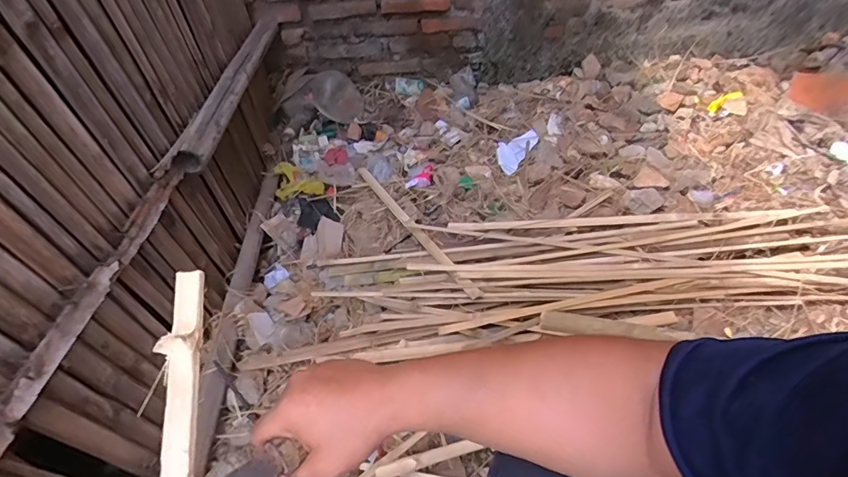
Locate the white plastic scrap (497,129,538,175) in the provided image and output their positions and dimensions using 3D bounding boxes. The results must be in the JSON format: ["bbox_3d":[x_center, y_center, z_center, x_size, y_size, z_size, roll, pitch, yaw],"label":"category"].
[{"bbox_3d":[0.262,-0.259,1.302,0.080,0.030,0.186,22,51,26],"label":"white plastic scrap"}]

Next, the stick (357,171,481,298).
[{"bbox_3d":[-0.033,-0.041,1.090,0.031,0.011,0.544,-26,48,-19],"label":"stick"}]

